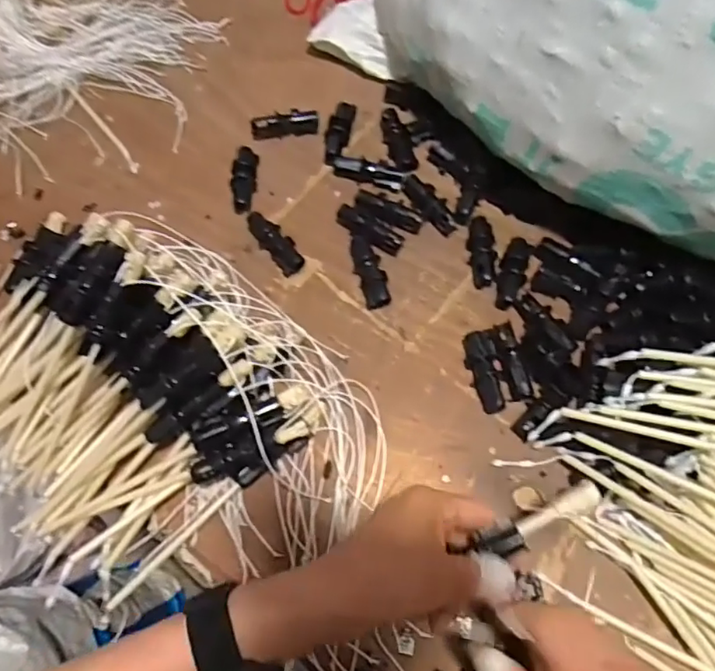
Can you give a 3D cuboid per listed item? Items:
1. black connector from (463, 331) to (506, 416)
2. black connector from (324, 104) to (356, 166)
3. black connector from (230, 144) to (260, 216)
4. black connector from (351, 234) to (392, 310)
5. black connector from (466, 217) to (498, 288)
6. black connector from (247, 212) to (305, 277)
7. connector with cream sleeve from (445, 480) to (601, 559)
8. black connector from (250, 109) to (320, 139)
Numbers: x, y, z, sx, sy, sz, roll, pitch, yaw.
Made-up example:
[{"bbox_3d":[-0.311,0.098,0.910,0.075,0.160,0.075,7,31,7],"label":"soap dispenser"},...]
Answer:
[{"bbox_3d":[0.103,0.029,0.458,0.024,0.020,0.065,-5,67,1],"label":"black connector"},{"bbox_3d":[-0.020,-0.197,0.552,0.021,0.017,0.076,10,68,7],"label":"black connector"},{"bbox_3d":[-0.107,-0.149,0.537,0.021,0.018,0.070,2,67,4],"label":"black connector"},{"bbox_3d":[0.011,-0.056,0.499,0.024,0.017,0.067,-18,67,-5],"label":"black connector"},{"bbox_3d":[0.111,-0.076,0.504,0.024,0.021,0.064,2,67,4],"label":"black connector"},{"bbox_3d":[-0.074,-0.084,0.510,0.023,0.022,0.065,-38,70,-13],"label":"black connector"},{"bbox_3d":[0.102,0.110,0.328,0.081,0.011,0.018,-26,68,0],"label":"connector with cream sleeve"},{"bbox_3d":[-0.071,-0.209,0.559,0.066,0.015,0.020,-4,67,1],"label":"black connector"}]

